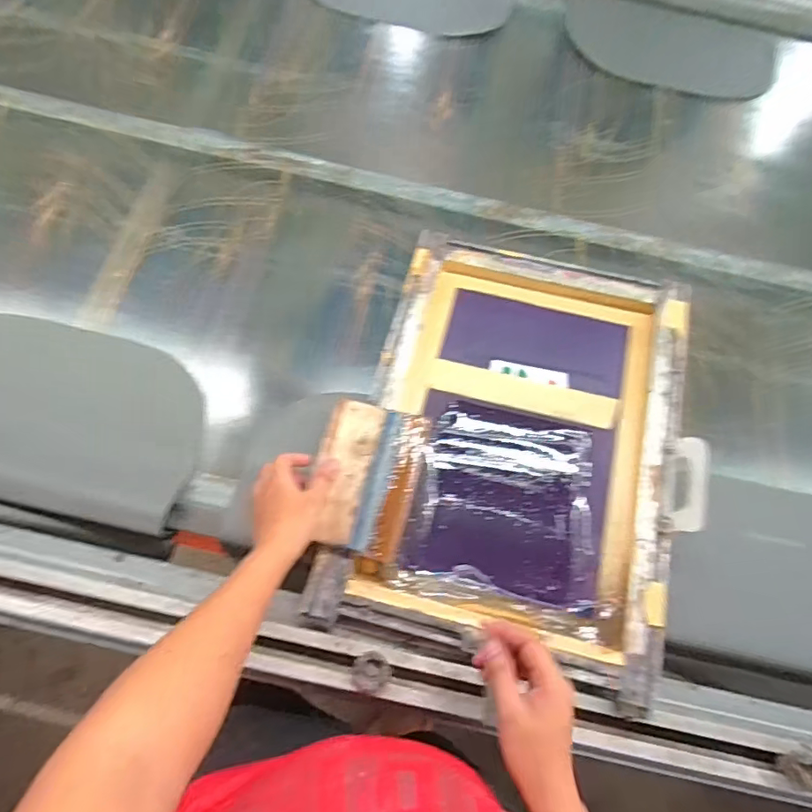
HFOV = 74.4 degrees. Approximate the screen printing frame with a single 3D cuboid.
[{"bbox_3d":[0.147,0.036,0.695,0.406,0.056,0.530,14,69,6],"label":"screen printing frame"}]

